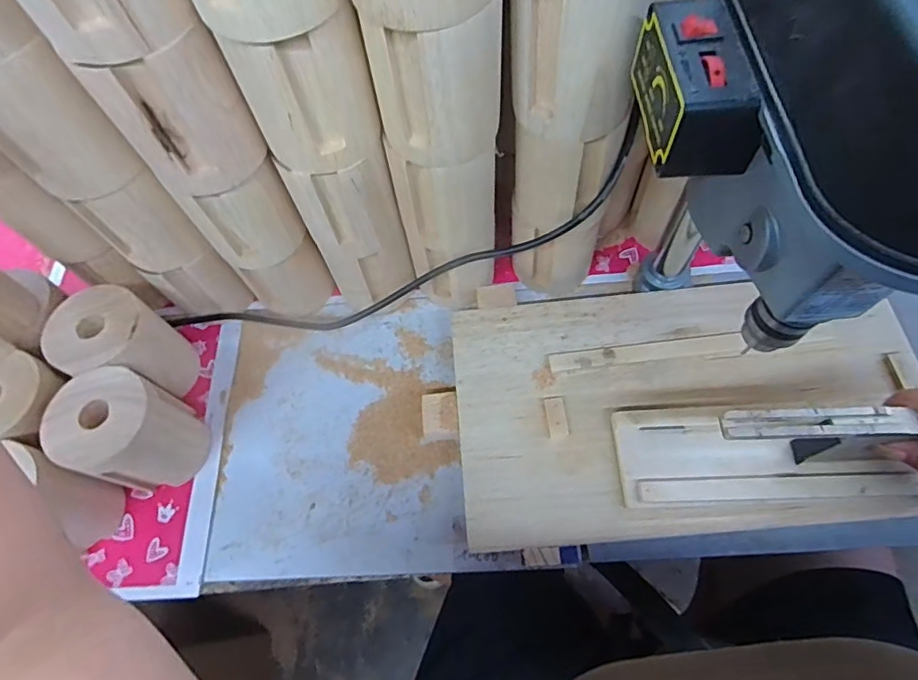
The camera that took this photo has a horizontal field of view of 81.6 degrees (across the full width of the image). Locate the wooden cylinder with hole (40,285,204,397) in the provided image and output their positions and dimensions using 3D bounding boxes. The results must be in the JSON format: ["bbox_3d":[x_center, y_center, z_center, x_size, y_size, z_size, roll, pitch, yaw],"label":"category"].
[{"bbox_3d":[-0.291,0.010,0.474,0.084,0.096,0.078,-1,66,3],"label":"wooden cylinder with hole"}]

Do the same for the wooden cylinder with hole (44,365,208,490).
[{"bbox_3d":[-0.271,0.075,0.441,0.082,0.100,0.079,24,70,13],"label":"wooden cylinder with hole"}]

